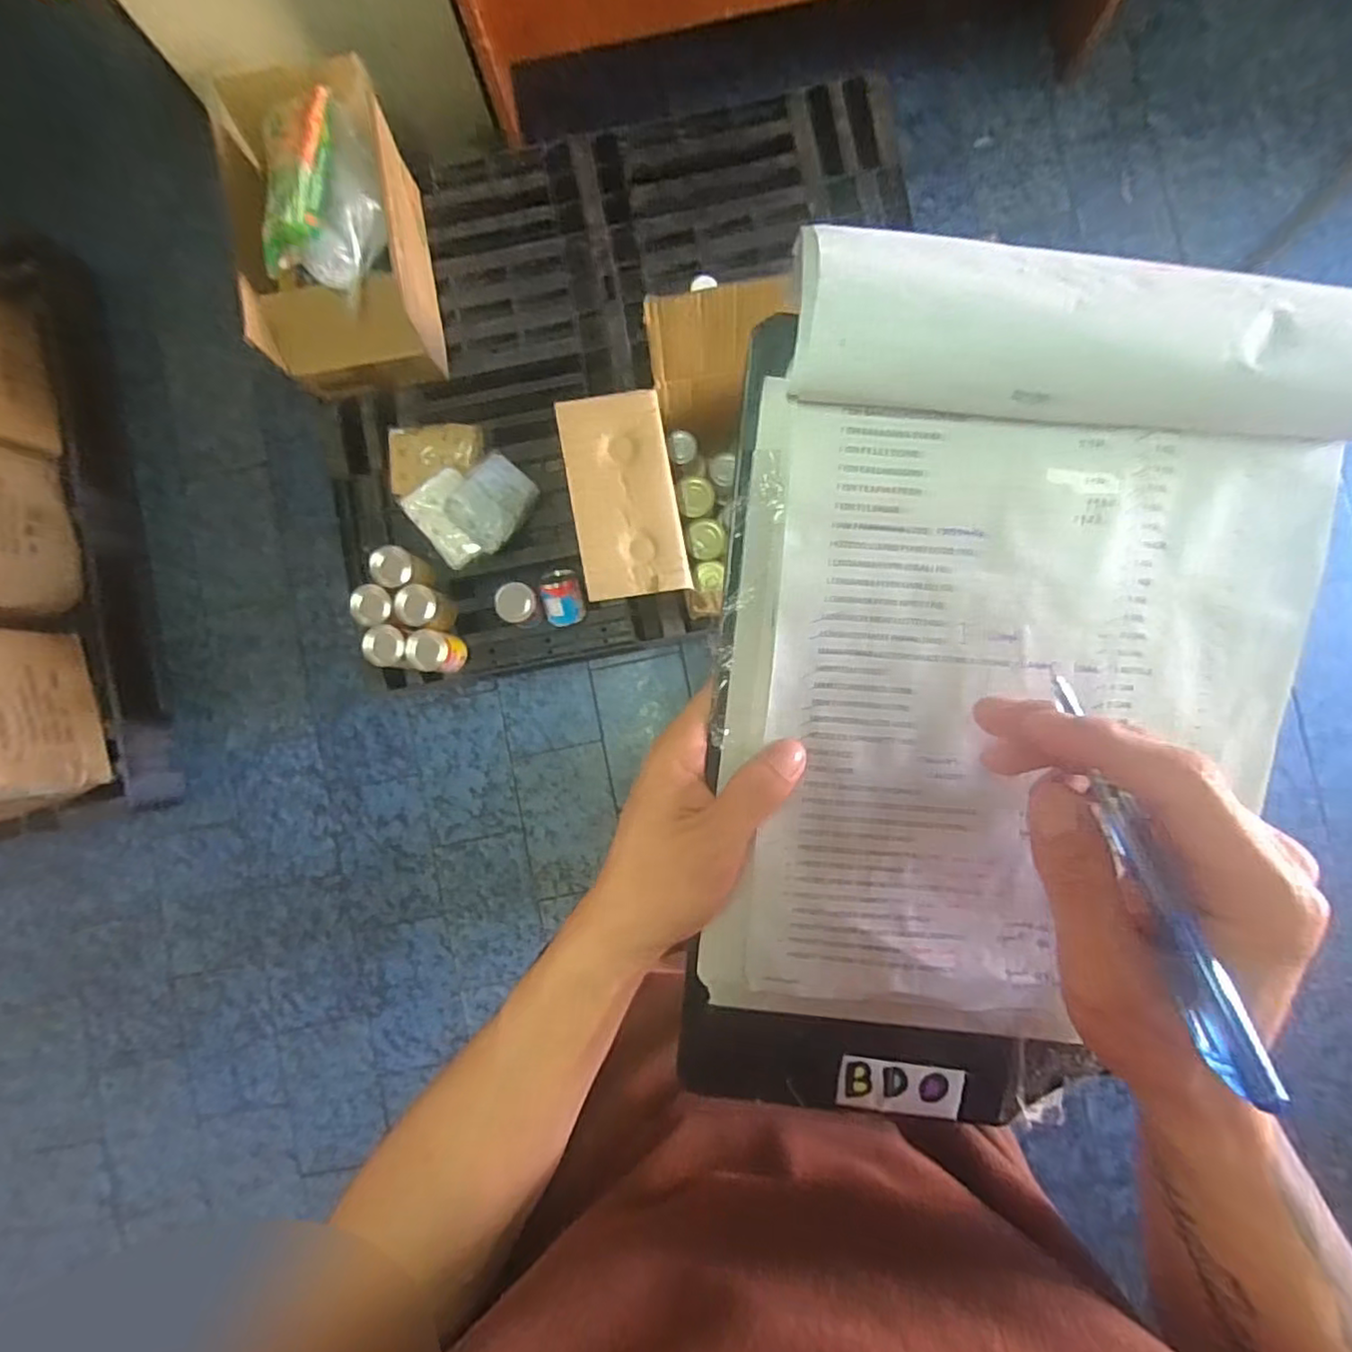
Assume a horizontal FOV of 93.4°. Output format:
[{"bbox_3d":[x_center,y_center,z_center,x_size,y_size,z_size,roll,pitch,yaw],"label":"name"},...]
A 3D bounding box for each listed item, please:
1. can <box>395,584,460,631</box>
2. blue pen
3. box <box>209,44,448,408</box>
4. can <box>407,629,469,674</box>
[{"bbox_3d":[-0.459,-0.124,1.176,0.073,0.095,0.072,0,88,4],"label":"can"},{"bbox_3d":[0.149,0.059,0.201,0.010,0.008,0.131,-12,64,1],"label":"blue pen"},{"bbox_3d":[-0.620,-0.808,1.112,0.285,0.258,0.511,-10,88,3],"label":"box"},{"bbox_3d":[-0.443,-0.045,1.177,0.076,0.100,0.072,0,88,4],"label":"can"}]

